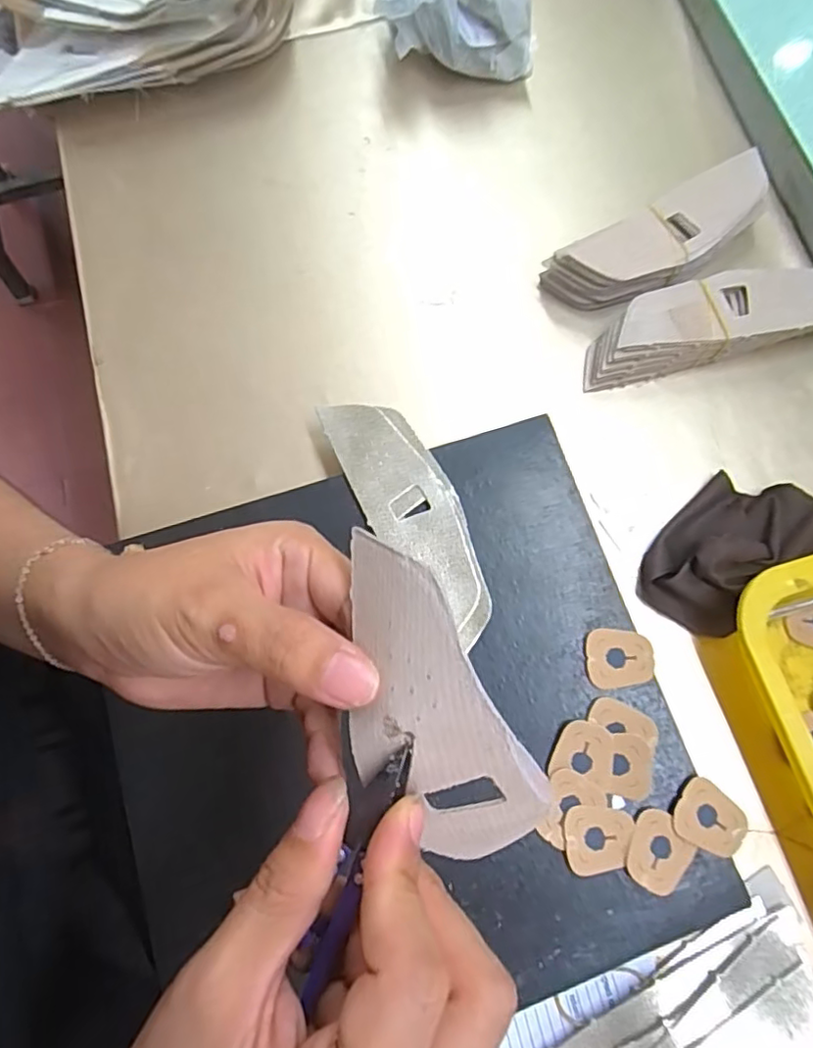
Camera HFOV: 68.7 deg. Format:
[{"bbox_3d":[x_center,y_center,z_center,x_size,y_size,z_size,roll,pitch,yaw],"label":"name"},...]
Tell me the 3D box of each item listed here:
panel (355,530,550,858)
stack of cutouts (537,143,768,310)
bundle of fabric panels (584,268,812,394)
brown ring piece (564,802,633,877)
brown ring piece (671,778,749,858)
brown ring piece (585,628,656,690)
[{"bbox_3d":[0.006,0.056,0.169,0.042,0.037,0.103,-22,104,-5],"label":"panel"},{"bbox_3d":[0.183,-0.200,0.426,0.165,0.036,0.053,-27,77,-7],"label":"stack of cutouts"},{"bbox_3d":[0.210,-0.139,0.410,0.180,0.038,0.050,-14,76,-3],"label":"bundle of fabric panels"},{"bbox_3d":[0.104,0.169,0.318,0.037,0.004,0.033,-6,76,-2],"label":"brown ring piece"},{"bbox_3d":[0.165,0.160,0.322,0.036,0.004,0.032,35,78,8],"label":"brown ring piece"},{"bbox_3d":[0.123,0.078,0.345,0.038,0.004,0.033,-4,75,-1],"label":"brown ring piece"}]

